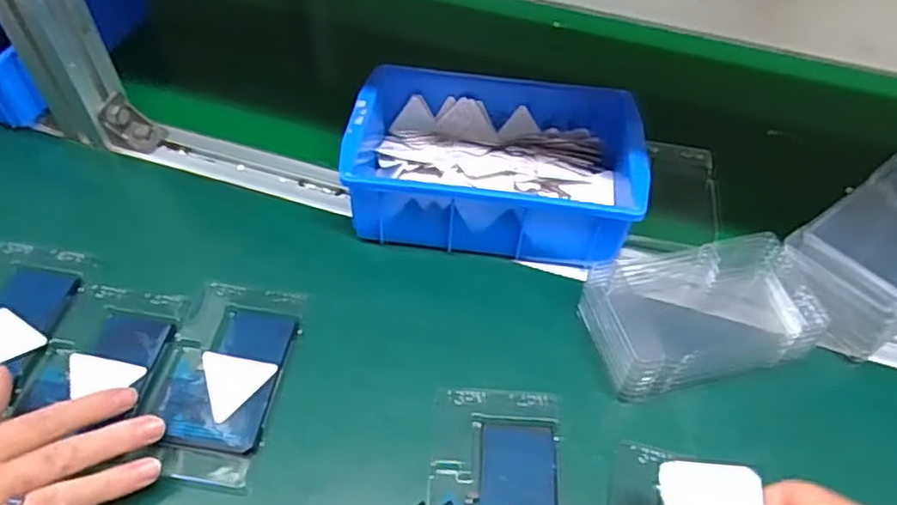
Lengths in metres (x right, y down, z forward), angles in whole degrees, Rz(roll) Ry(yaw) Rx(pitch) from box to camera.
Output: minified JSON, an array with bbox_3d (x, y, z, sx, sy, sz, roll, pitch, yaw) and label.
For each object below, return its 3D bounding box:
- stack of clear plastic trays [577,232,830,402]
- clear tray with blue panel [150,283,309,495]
[{"bbox_3d":[0.154,0.035,0.407,0.131,0.037,0.086,-10,52,-12],"label":"stack of clear plastic trays"},{"bbox_3d":[-0.134,0.073,0.386,0.070,0.010,0.122,9,51,4],"label":"clear tray with blue panel"}]

